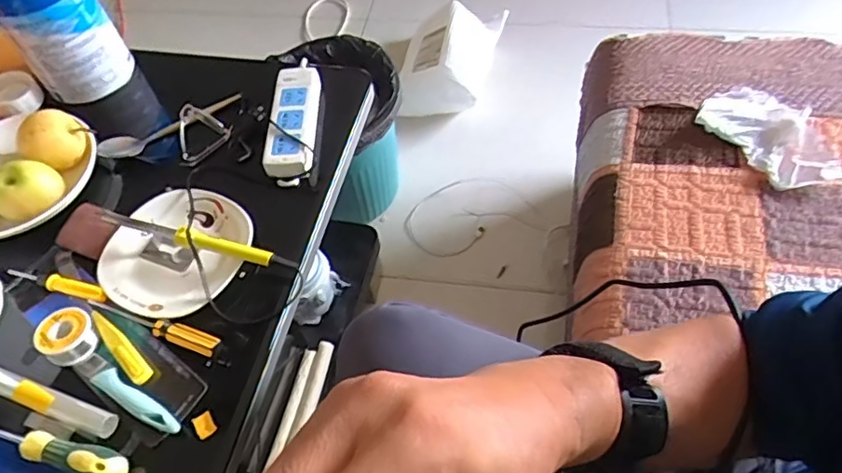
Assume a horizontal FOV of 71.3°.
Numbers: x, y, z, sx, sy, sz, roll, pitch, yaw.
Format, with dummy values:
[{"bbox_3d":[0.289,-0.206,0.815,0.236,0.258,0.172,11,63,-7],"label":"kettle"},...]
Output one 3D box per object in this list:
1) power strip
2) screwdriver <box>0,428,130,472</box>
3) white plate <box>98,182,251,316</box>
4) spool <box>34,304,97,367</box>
[{"bbox_3d":[-0.165,-0.154,0.777,0.065,0.038,0.184,-1,56,4],"label":"power strip"},{"bbox_3d":[-0.378,0.192,0.562,0.226,0.029,0.031,14,58,14],"label":"screwdriver"},{"bbox_3d":[-0.282,0.015,0.676,0.149,0.040,0.160,22,61,19],"label":"white plate"},{"bbox_3d":[-0.374,0.105,0.621,0.051,0.031,0.054,29,63,22],"label":"spool"}]

